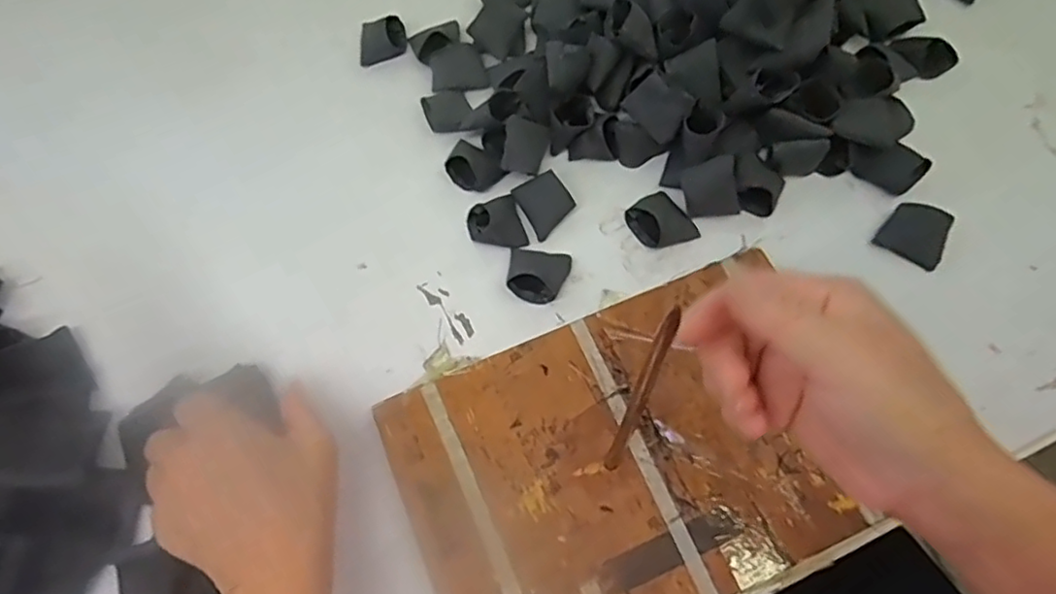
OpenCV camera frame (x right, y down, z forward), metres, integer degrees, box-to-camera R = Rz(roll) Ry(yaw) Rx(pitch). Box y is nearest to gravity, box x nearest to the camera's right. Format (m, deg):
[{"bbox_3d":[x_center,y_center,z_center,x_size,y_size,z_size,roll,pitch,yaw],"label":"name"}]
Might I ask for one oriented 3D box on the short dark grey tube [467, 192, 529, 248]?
[{"bbox_3d":[-0.022,-0.051,0.427,0.036,0.018,0.037,-19,68,-6],"label":"short dark grey tube"}]

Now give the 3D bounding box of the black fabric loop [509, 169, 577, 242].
[{"bbox_3d":[0.012,-0.066,0.433,0.032,0.019,0.039,-28,69,-9],"label":"black fabric loop"}]

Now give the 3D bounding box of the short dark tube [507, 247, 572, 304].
[{"bbox_3d":[0.007,-0.018,0.411,0.039,0.027,0.038,6,68,4],"label":"short dark tube"}]

